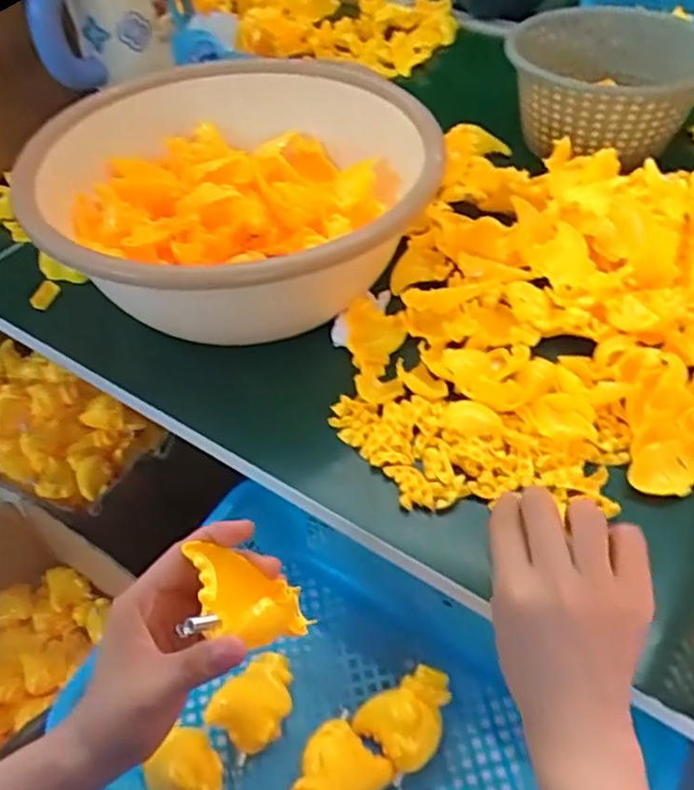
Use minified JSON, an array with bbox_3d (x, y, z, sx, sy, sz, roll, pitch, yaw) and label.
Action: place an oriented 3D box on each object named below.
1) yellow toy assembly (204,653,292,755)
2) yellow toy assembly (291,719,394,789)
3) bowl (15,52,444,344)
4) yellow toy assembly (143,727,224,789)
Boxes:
[{"bbox_3d":[-0.062,0.223,0.488,0.043,0.049,0.064,27,54,24],"label":"yellow toy assembly"},{"bbox_3d":[-0.009,0.254,0.458,0.071,0.047,0.053,-24,52,-18],"label":"yellow toy assembly"},{"bbox_3d":[-0.088,-0.176,0.588,0.330,0.107,0.347,-1,48,1],"label":"bowl"},{"bbox_3d":[-0.110,0.253,0.457,0.049,0.056,0.048,-1,48,1],"label":"yellow toy assembly"}]

